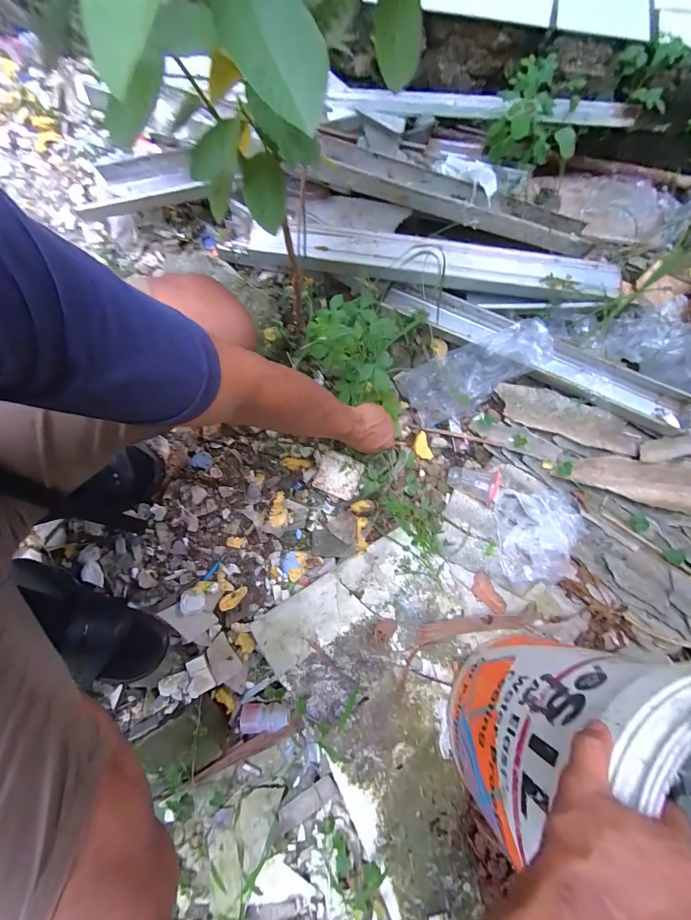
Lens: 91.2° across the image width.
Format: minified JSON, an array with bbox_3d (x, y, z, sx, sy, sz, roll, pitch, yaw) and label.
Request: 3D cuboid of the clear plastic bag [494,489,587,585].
[{"bbox_3d":[0.353,0.136,0.606,0.142,0.047,0.164,2,77,2],"label":"clear plastic bag"}]

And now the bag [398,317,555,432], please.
[{"bbox_3d":[0.254,-0.170,0.670,0.279,0.071,0.116,-24,76,21],"label":"bag"}]

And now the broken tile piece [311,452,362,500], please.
[{"bbox_3d":[-0.012,0.031,0.661,0.087,0.015,0.076,23,94,5],"label":"broken tile piece"}]

